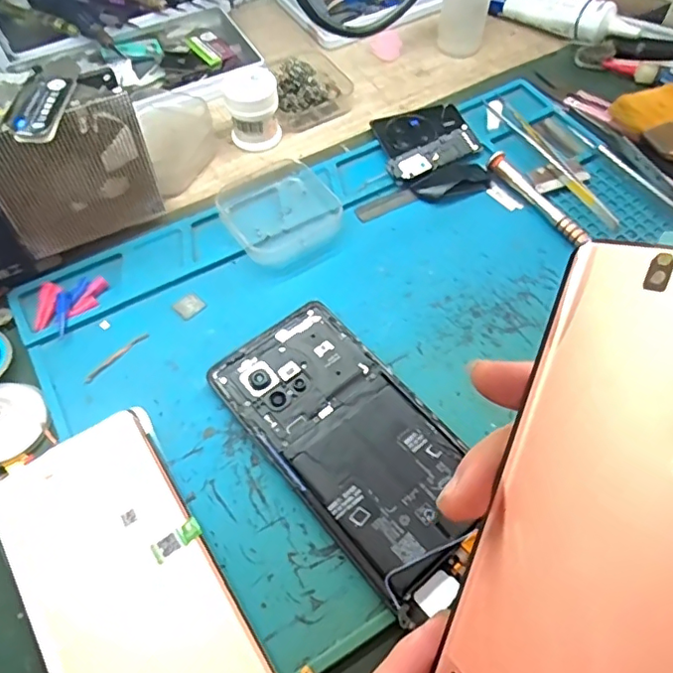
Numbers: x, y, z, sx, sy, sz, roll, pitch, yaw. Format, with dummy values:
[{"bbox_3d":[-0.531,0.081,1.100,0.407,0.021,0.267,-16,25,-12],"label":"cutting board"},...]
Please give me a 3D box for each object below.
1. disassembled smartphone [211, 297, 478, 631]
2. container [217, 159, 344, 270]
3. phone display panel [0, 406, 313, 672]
[{"bbox_3d":[0.009,0.048,0.264,0.073,0.009,0.149,-36,66,-20],"label":"disassembled smartphone"},{"bbox_3d":[-0.036,-0.077,0.334,0.061,0.016,0.069,-31,64,-18],"label":"container"},{"bbox_3d":[-0.085,0.109,0.230,0.081,0.006,0.160,-34,65,-19],"label":"phone display panel"}]

